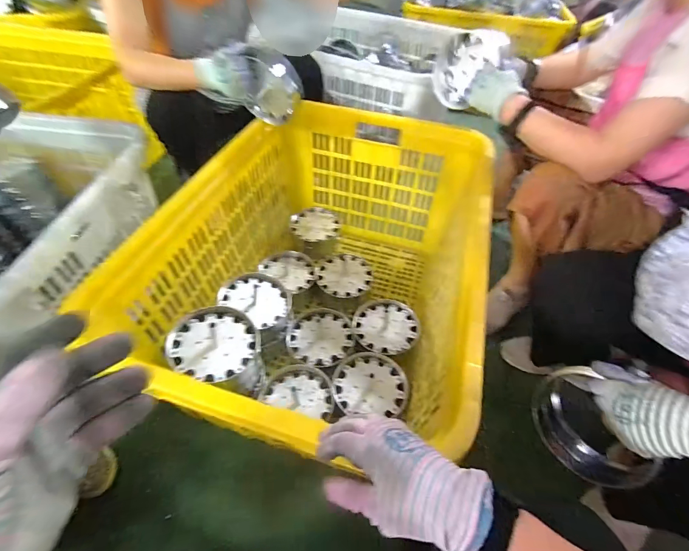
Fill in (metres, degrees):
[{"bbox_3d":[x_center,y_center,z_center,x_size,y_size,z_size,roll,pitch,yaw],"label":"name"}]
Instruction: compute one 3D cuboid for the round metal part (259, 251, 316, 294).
[{"bbox_3d":[-0.159,-0.010,0.967,0.148,0.037,0.141,-8,50,-10],"label":"round metal part"}]

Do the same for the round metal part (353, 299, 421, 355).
[{"bbox_3d":[0.106,0.127,0.858,0.163,0.028,0.145,0,49,-3],"label":"round metal part"}]

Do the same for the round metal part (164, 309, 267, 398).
[{"bbox_3d":[-0.245,0.165,0.691,0.151,0.158,0.141,6,49,2],"label":"round metal part"}]

